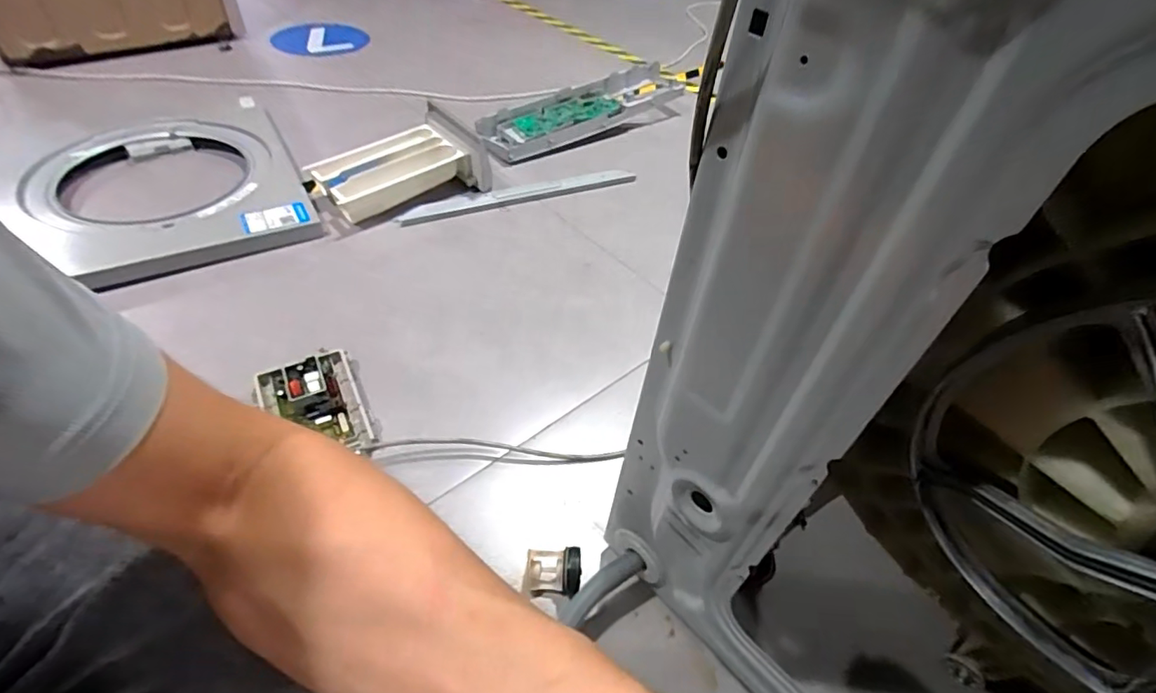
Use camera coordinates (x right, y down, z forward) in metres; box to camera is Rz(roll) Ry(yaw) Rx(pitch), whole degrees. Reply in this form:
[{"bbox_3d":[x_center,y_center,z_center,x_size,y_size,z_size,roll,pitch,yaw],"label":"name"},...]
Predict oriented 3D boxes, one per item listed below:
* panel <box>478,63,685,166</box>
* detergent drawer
[{"bbox_3d":[0.007,-0.608,1.422,0.566,0.066,0.210,-29,55,-27],"label":"panel"},{"bbox_3d":[-0.373,-0.376,1.155,0.329,0.103,0.203,-30,56,-28],"label":"detergent drawer"}]

